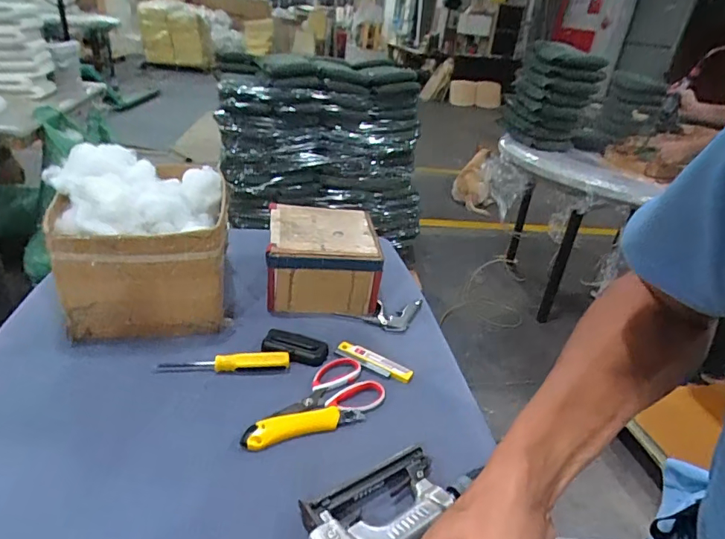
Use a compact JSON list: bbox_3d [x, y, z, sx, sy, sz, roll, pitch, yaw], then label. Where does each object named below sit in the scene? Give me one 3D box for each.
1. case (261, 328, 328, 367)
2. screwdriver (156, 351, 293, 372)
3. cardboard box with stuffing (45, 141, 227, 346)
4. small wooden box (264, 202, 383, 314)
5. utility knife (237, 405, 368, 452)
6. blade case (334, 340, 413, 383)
[{"bbox_3d":[-0.113,0.132,0.794,0.107,0.022,0.056,12,29,9],"label":"case"},{"bbox_3d":[-0.212,0.143,0.737,0.194,0.029,0.026,2,29,-11],"label":"screwdriver"},{"bbox_3d":[-0.383,-0.056,0.840,0.256,0.263,0.295,-3,30,-19],"label":"cardboard box with stuffing"},{"bbox_3d":[-0.082,-0.018,0.966,0.210,0.145,0.209,3,28,-9],"label":"small wooden box"},{"bbox_3d":[-0.082,0.213,0.659,0.171,0.018,0.037,-6,31,-24],"label":"utility knife"},{"bbox_3d":[0.018,0.152,0.791,0.133,0.010,0.039,20,31,22],"label":"blade case"}]

